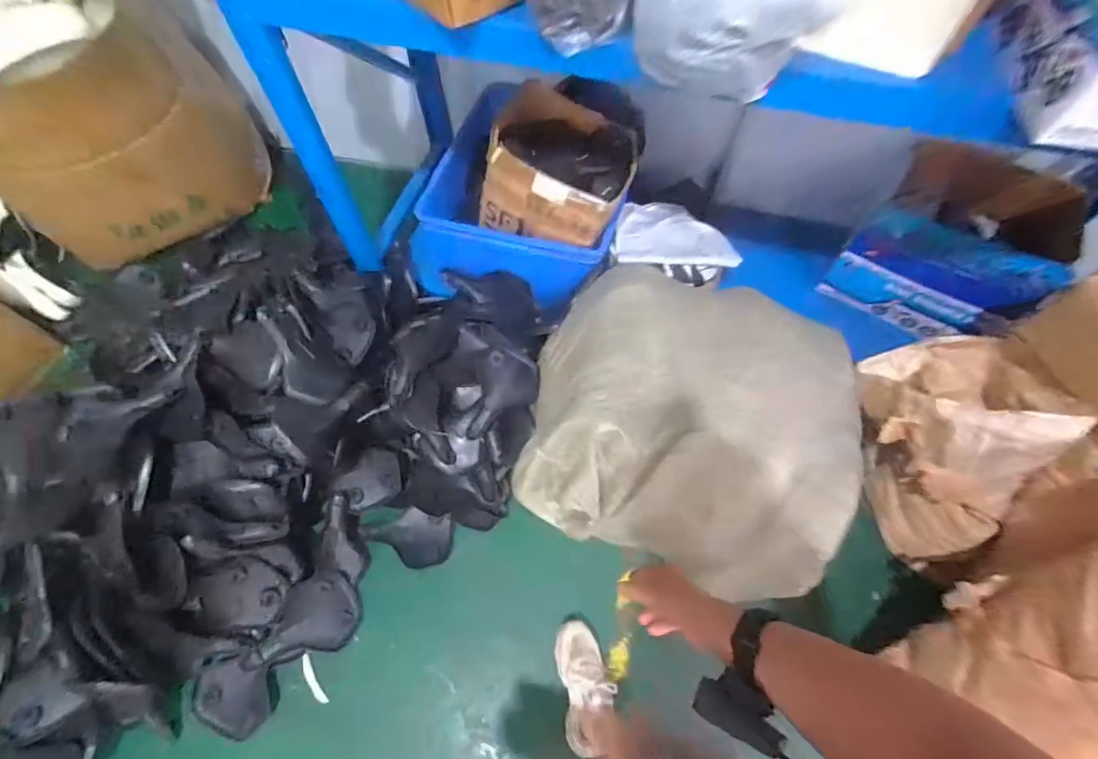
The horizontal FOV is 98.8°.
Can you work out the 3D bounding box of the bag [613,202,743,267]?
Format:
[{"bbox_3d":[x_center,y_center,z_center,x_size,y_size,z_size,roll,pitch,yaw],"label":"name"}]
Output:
[{"bbox_3d":[0.343,-0.390,1.305,0.339,0.083,0.254,1,62,0],"label":"bag"}]

